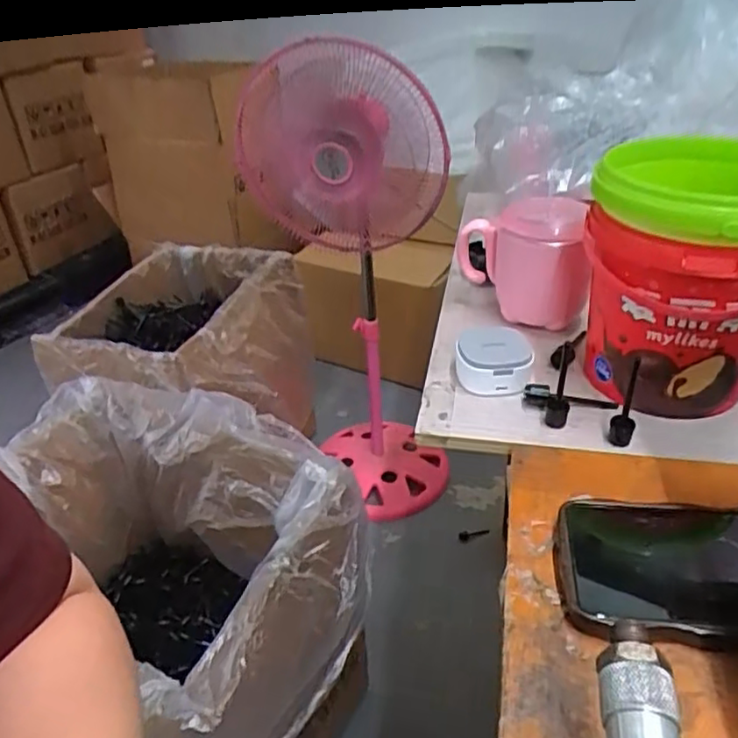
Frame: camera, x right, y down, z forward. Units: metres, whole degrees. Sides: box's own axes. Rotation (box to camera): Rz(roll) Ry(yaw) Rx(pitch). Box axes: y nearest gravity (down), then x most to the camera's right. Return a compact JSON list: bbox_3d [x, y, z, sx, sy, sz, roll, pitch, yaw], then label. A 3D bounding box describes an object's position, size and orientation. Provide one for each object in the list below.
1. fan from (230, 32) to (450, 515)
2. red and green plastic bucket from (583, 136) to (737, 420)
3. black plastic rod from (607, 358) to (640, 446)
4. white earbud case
[{"bbox_3d":[-0.033,-0.163,1.262,0.343,0.854,0.377,-4,33,-2],"label":"fan"},{"bbox_3d":[0.206,-0.059,0.429,0.120,0.150,0.114,-2,33,1],"label":"red and green plastic bucket"},{"bbox_3d":[0.163,0.020,0.409,0.014,0.057,0.020,13,37,23],"label":"black plastic rod"},{"bbox_3d":[0.092,-0.007,0.477,0.053,0.031,0.050,4,34,11],"label":"white earbud case"}]

